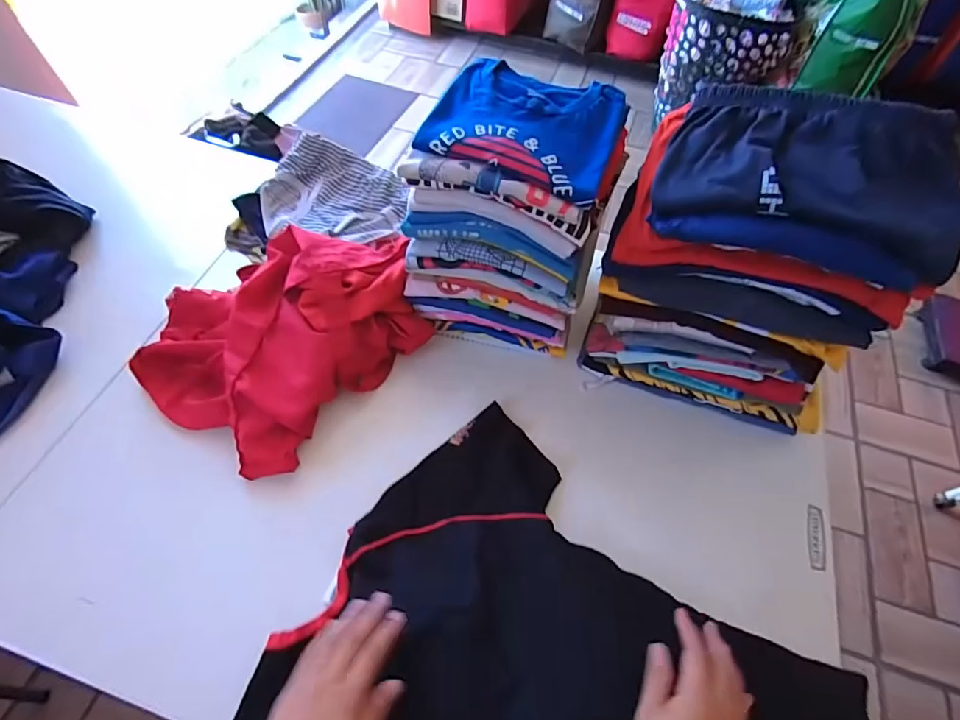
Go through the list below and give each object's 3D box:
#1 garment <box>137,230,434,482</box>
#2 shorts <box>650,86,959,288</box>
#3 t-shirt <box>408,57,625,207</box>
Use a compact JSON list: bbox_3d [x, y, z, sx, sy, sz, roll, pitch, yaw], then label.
[{"bbox_3d":[-0.244,-0.048,0.616,0.255,0.117,0.327,37,63,18],"label":"garment"},{"bbox_3d":[0.300,-0.175,0.435,0.246,0.073,0.148,23,59,10],"label":"shorts"},{"bbox_3d":[0.047,-0.245,0.503,0.187,0.026,0.153,19,59,8],"label":"t-shirt"}]

